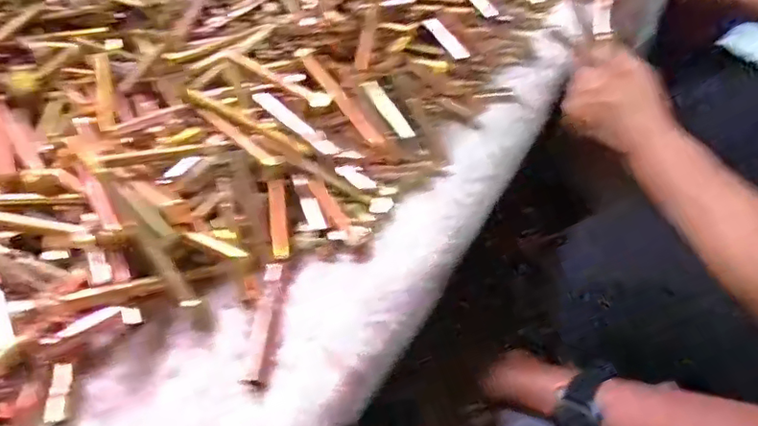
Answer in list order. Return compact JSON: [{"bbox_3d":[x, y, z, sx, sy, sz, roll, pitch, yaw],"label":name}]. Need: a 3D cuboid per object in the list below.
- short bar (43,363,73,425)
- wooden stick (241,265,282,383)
[{"bbox_3d":[-0.188,0.105,0.330,0.010,0.004,0.035,-5,51,-6],"label":"short bar"},{"bbox_3d":[-0.073,0.068,0.358,0.012,0.007,0.081,3,51,1],"label":"wooden stick"}]

